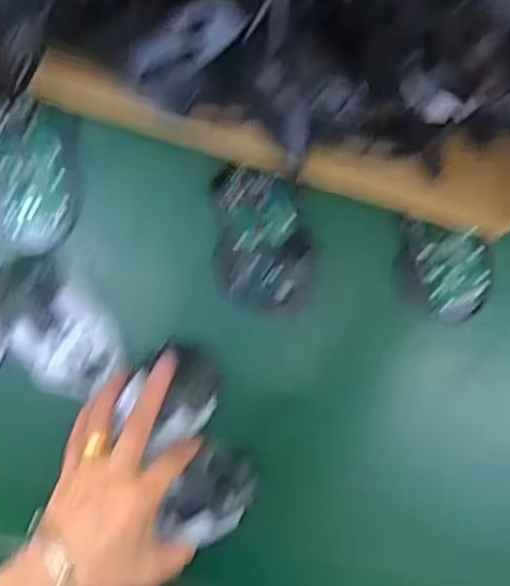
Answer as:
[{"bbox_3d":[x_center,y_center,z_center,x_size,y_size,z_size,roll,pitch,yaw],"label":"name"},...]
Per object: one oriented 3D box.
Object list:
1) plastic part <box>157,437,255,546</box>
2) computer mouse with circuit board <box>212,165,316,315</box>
[{"bbox_3d":[-0.030,0.148,0.474,0.055,0.018,0.071,36,77,-19],"label":"plastic part"},{"bbox_3d":[0.007,-0.039,0.494,0.073,0.018,0.108,-3,95,-7],"label":"computer mouse with circuit board"}]

